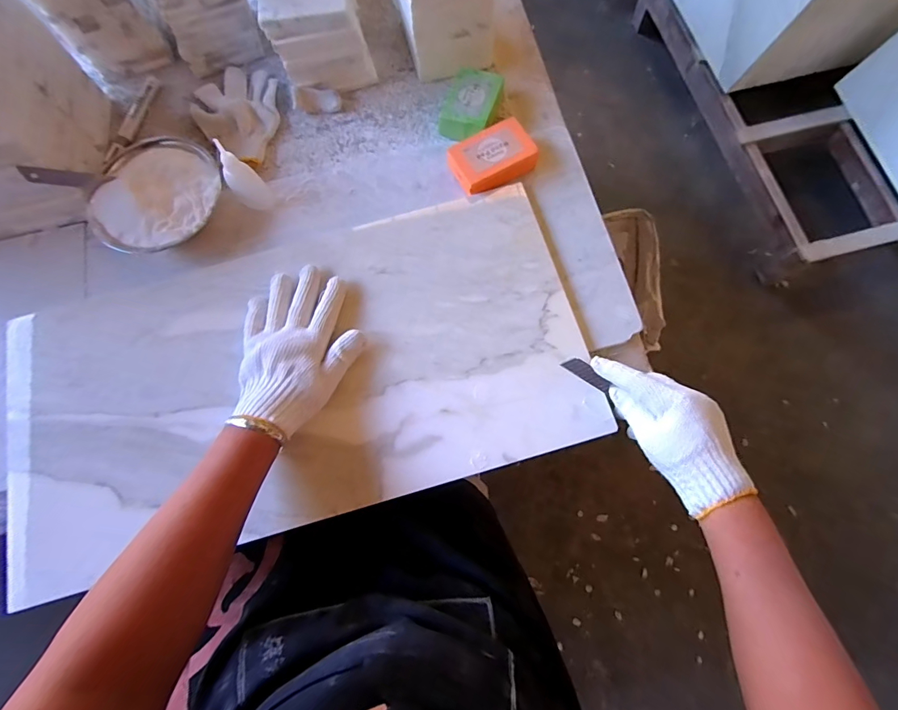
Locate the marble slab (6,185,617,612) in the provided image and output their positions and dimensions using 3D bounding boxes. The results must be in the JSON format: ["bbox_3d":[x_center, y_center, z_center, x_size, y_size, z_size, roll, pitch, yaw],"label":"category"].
[{"bbox_3d":[-0.164,0.020,0.456,0.605,0.028,0.304,-16,75,-5],"label":"marble slab"}]

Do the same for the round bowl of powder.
[{"bbox_3d":[-0.338,-0.185,0.492,0.139,0.049,0.146,0,75,0],"label":"round bowl of powder"}]

